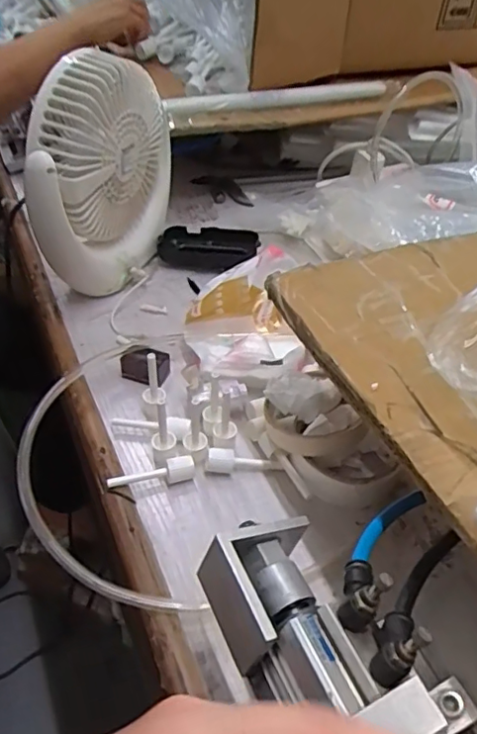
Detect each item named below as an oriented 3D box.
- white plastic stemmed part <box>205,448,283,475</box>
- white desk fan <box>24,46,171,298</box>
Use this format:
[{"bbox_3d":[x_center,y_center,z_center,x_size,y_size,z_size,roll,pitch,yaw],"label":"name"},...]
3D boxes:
[{"bbox_3d":[0.004,0.073,0.445,0.059,0.016,0.014,0,44,-2],"label":"white plastic stemmed part"},{"bbox_3d":[-0.138,-0.191,0.576,0.092,0.223,0.186,24,67,20],"label":"white desk fan"}]

